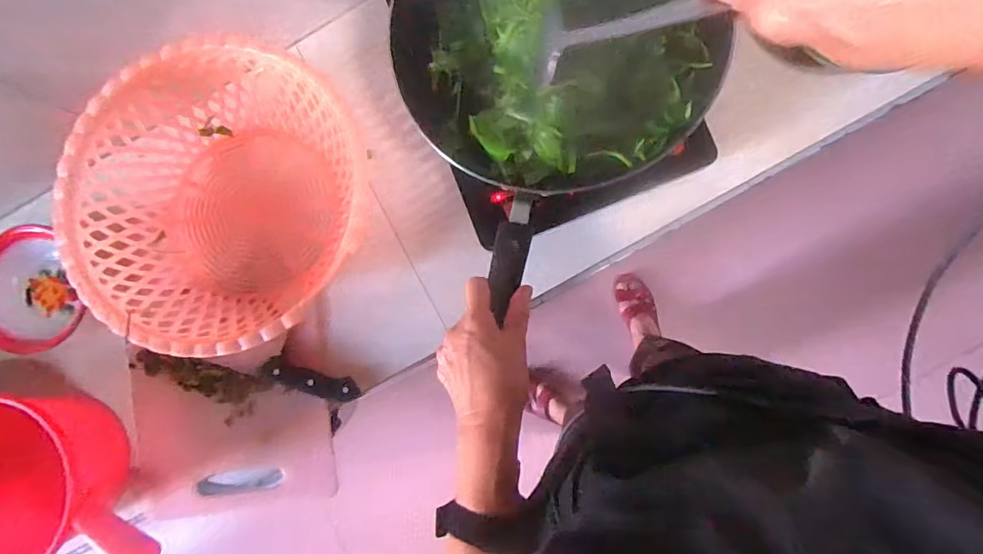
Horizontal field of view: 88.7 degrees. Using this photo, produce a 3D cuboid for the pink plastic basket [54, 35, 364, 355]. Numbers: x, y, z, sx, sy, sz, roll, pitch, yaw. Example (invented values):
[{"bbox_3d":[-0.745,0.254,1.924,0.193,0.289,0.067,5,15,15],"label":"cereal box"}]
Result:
[{"bbox_3d":[-0.309,-0.090,0.588,0.285,0.140,0.323,8,87,5],"label":"pink plastic basket"}]

